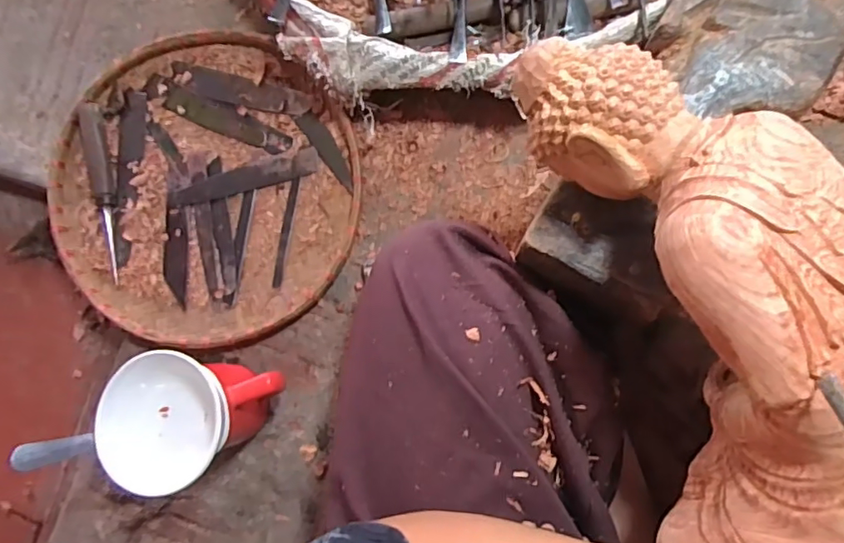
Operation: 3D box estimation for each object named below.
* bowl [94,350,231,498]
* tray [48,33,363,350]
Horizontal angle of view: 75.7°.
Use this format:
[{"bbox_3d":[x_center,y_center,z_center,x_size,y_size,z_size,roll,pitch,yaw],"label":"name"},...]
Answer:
[{"bbox_3d":[-0.191,0.110,0.412,0.094,0.057,0.098,-1,84,6],"label":"bowl"},{"bbox_3d":[-0.200,-0.079,0.503,0.292,0.038,0.280,-1,86,9],"label":"tray"}]

